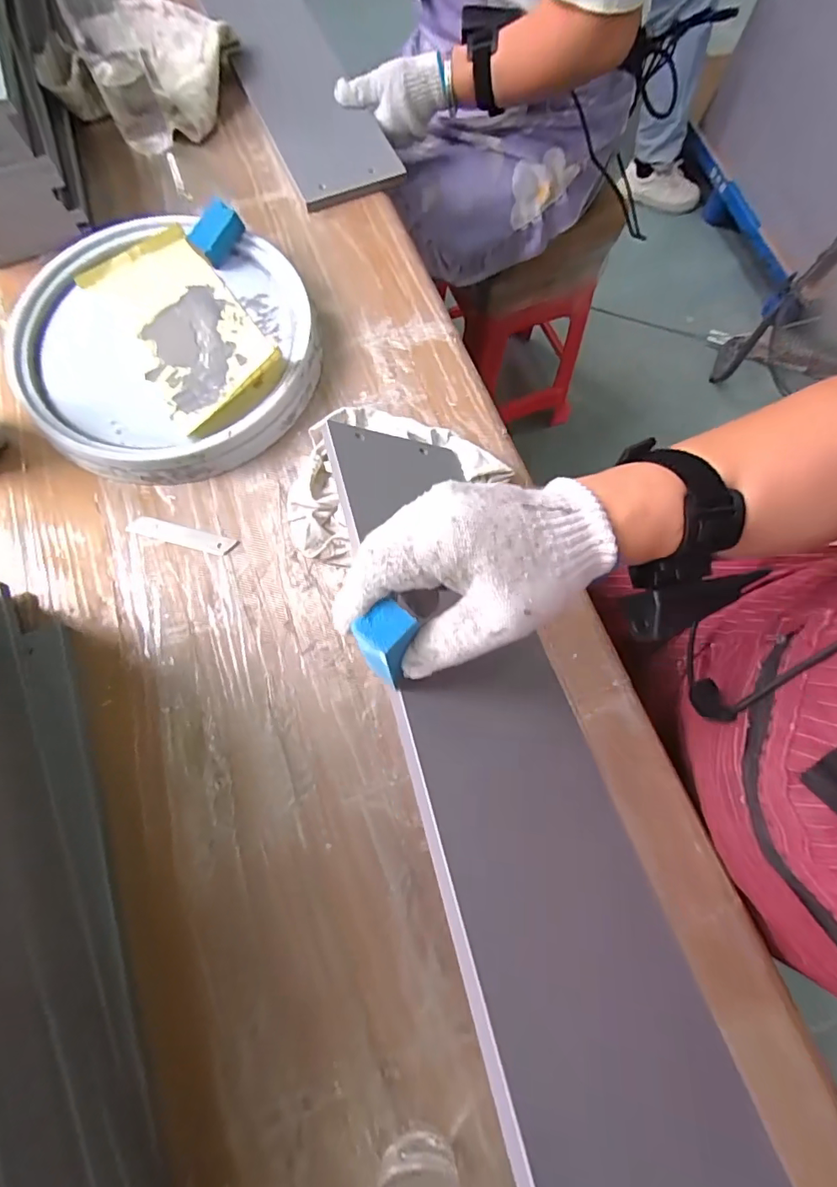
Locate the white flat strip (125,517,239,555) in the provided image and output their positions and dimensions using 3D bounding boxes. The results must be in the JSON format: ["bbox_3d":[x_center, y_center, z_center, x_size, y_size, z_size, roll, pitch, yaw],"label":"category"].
[{"bbox_3d":[-0.222,-0.054,0.457,0.105,0.004,0.019,15,75,5],"label":"white flat strip"}]

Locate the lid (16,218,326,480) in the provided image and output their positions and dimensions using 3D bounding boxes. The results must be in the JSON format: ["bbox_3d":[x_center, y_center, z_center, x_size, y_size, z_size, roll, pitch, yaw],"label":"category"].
[{"bbox_3d":[-0.249,-0.251,0.494,0.281,0.039,0.285,0,74,0],"label":"lid"}]

